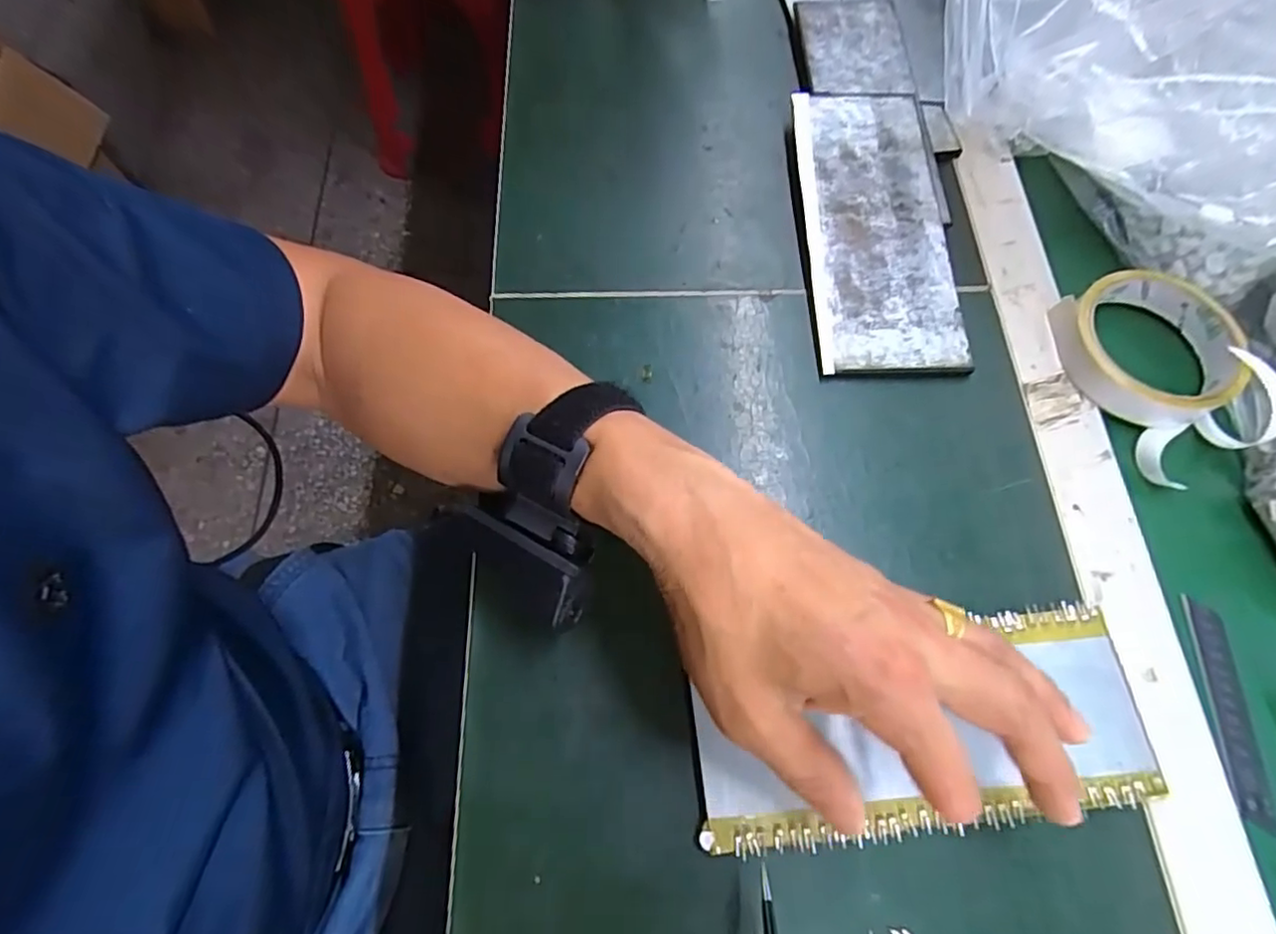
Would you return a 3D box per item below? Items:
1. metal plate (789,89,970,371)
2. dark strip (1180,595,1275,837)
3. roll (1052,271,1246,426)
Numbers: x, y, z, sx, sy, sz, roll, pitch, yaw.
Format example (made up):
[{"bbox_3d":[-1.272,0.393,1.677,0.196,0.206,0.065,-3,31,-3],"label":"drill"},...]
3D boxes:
[{"bbox_3d":[0.146,-0.149,0.382,0.084,0.006,0.205,-1,72,-1],"label":"metal plate"},{"bbox_3d":[0.282,0.114,0.297,0.018,0.004,0.102,4,67,1],"label":"dark strip"},{"bbox_3d":[0.289,-0.068,0.349,0.093,0.023,0.088,0,67,-1],"label":"roll"}]

